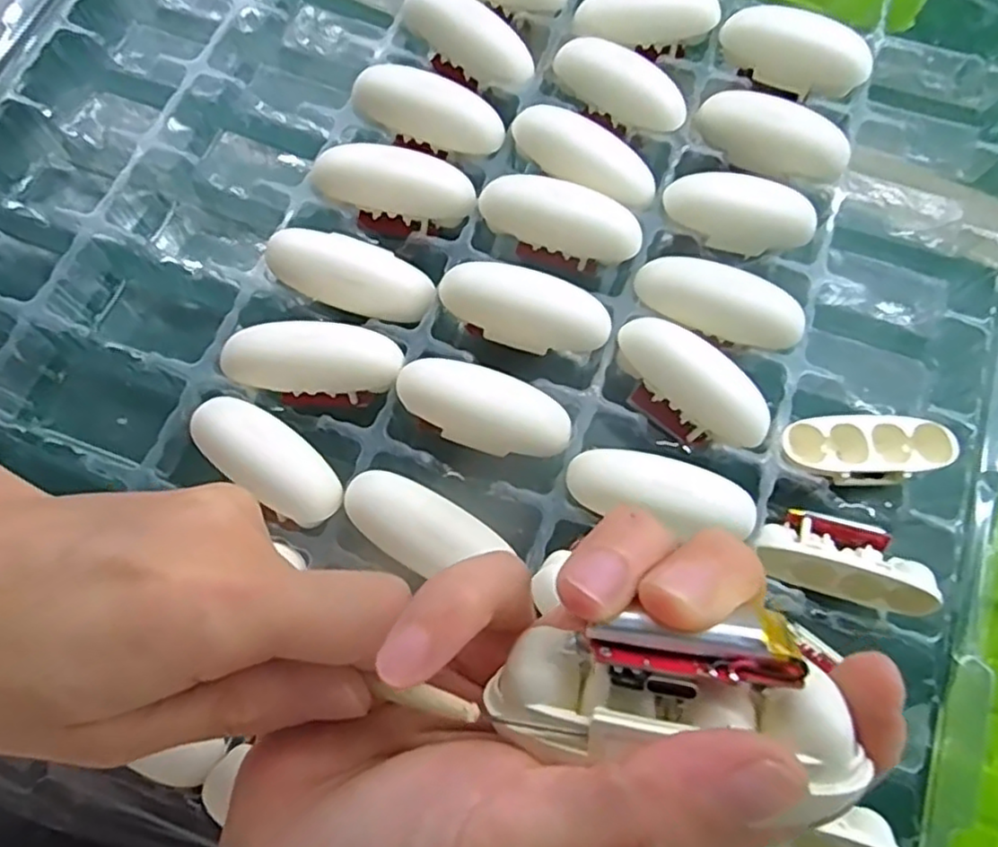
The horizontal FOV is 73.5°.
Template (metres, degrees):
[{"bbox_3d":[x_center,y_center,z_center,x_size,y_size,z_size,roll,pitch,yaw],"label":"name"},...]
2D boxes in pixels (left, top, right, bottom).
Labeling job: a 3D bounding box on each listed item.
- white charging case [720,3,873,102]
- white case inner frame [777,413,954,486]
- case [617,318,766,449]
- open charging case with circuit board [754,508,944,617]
[{"bbox_3d":[0.135,-0.171,0.304,0.065,0.019,0.019,27,73,7],"label":"white charging case"},{"bbox_3d":[0.142,0.010,0.259,0.063,0.012,0.026,0,72,-2],"label":"white case inner frame"},{"bbox_3d":[0.075,-0.014,0.263,0.064,0.019,0.033,39,74,10],"label":"case"},{"bbox_3d":[0.128,0.049,0.246,0.060,0.017,0.027,18,72,4],"label":"open charging case with circuit board"}]

